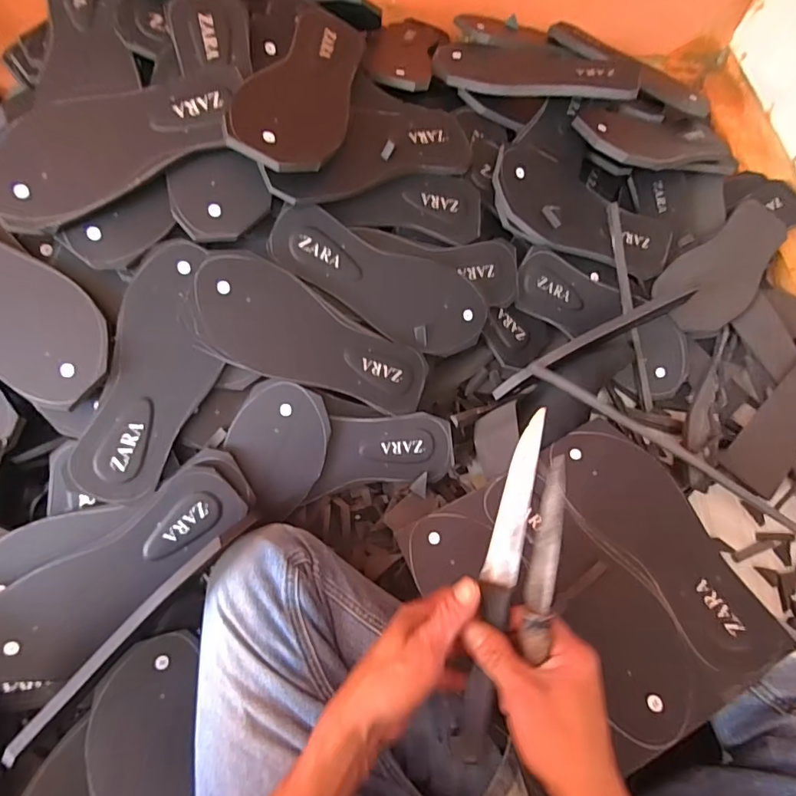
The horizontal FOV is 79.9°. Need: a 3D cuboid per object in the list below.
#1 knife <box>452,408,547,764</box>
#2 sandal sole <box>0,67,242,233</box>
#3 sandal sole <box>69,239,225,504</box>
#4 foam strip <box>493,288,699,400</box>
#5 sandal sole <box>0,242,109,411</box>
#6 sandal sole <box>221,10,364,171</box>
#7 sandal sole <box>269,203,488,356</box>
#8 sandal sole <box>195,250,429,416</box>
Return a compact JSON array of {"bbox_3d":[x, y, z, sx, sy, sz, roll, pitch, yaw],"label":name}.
[{"bbox_3d":[0.079,0.133,0.360,0.025,0.013,0.251,14,79,5],"label":"knife"},{"bbox_3d":[-0.254,-0.235,0.435,0.238,0.016,0.089,-32,103,-12],"label":"sandal sole"},{"bbox_3d":[-0.225,-0.025,0.449,0.090,0.016,0.245,17,83,-23],"label":"sandal sole"},{"bbox_3d":[0.217,-0.063,0.536,0.236,0.042,0.019,-28,68,2],"label":"foam strip"},{"bbox_3d":[-0.368,-0.093,0.427,0.244,0.009,0.097,35,78,-1],"label":"sandal sole"},{"bbox_3d":[-0.092,-0.316,0.484,0.098,0.013,0.247,26,60,-15],"label":"sandal sole"},{"bbox_3d":[-0.016,-0.121,0.517,0.246,0.009,0.096,19,86,-17],"label":"sandal sole"},{"bbox_3d":[-0.083,-0.056,0.486,0.244,0.009,0.100,24,90,-17],"label":"sandal sole"}]

